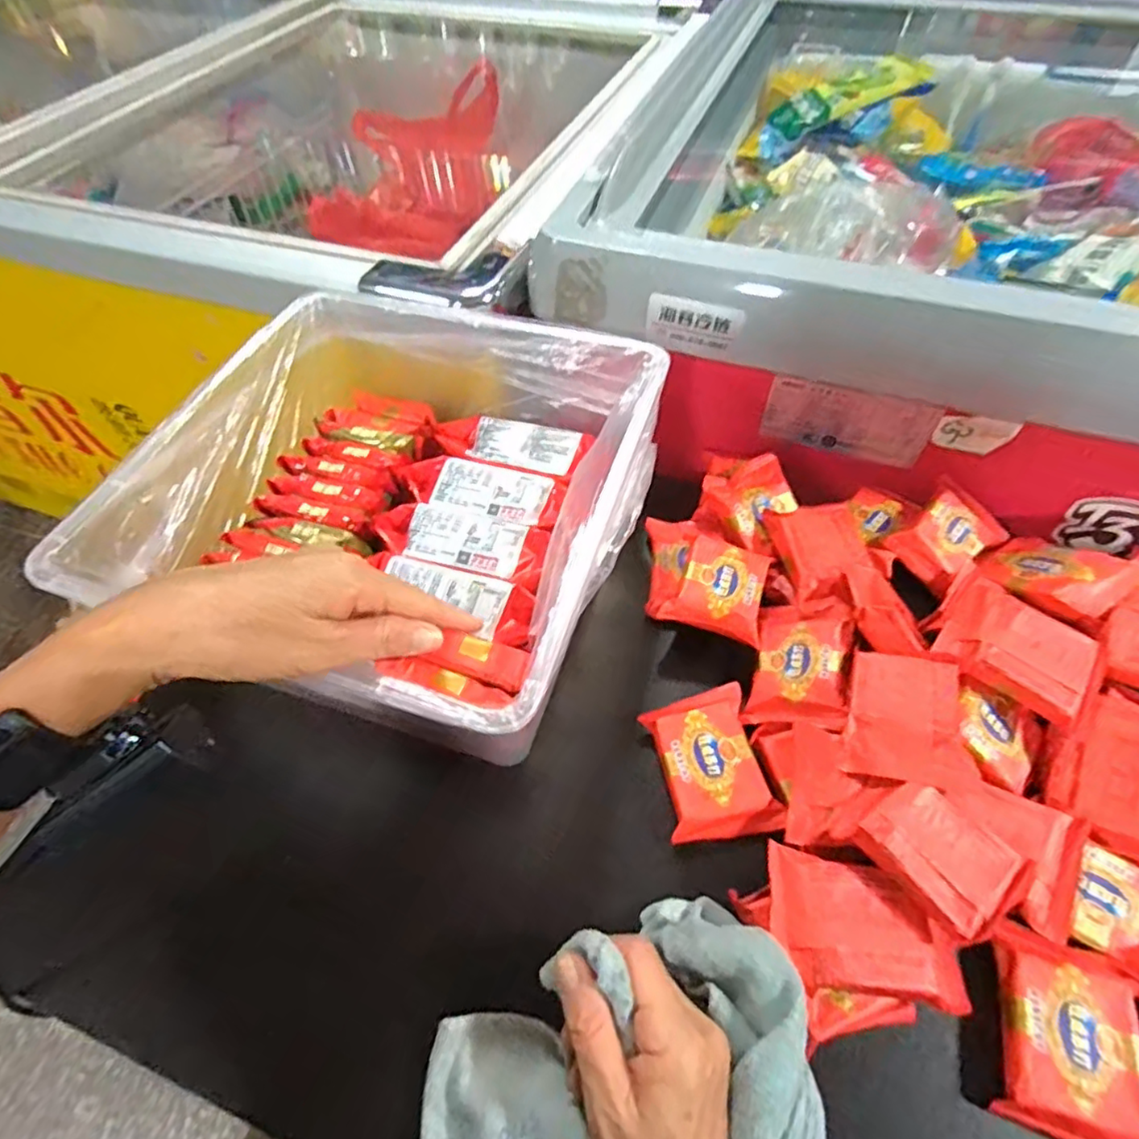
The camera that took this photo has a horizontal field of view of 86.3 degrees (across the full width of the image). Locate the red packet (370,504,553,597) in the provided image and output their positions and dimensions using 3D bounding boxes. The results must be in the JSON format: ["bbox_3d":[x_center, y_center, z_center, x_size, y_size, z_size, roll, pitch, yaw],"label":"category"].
[{"bbox_3d":[-0.080,-0.018,0.441,0.133,0.023,0.047,16,57,12],"label":"red packet"}]

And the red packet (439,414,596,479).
[{"bbox_3d":[-0.050,-0.099,0.496,0.129,0.024,0.052,17,57,12],"label":"red packet"}]

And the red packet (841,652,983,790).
[{"bbox_3d":[0.196,0.083,0.353,0.062,0.012,0.076,2,56,29],"label":"red packet"}]

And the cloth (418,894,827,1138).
[{"bbox_3d":[0.022,0.240,0.276,0.190,0.064,0.131,-20,57,-12],"label":"cloth"}]

